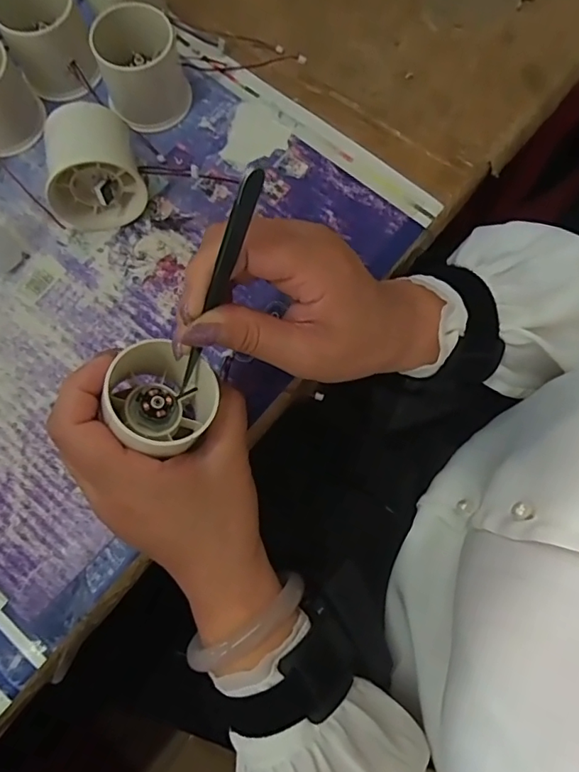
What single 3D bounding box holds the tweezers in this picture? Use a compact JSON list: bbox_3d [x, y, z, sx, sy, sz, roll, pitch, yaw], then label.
[{"bbox_3d":[-0.032,-0.033,0.215,0.009,0.131,0.009,11,55,-16],"label":"tweezers"}]

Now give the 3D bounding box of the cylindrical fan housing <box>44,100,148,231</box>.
[{"bbox_3d":[-0.123,-0.135,0.316,0.058,0.051,0.054,-16,77,-5],"label":"cylindrical fan housing"}]

